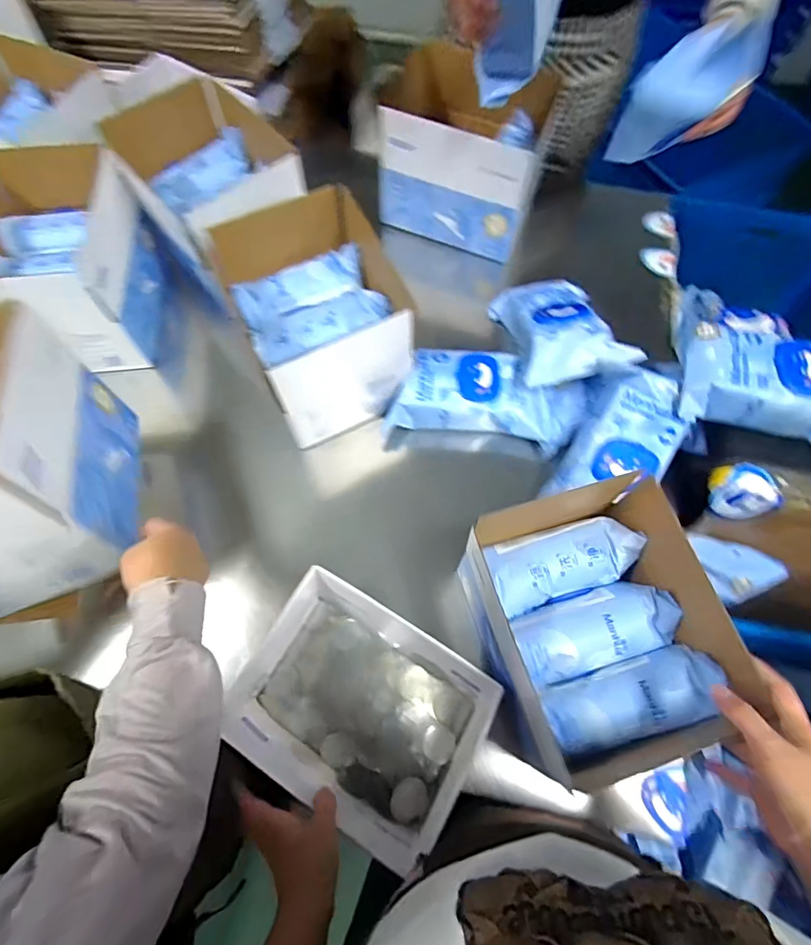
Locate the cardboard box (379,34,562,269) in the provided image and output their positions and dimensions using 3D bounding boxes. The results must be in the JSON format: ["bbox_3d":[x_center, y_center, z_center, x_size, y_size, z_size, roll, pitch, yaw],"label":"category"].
[{"bbox_3d":[0.092,-0.551,0.850,0.276,0.183,0.216,18,68,7],"label":"cardboard box"}]

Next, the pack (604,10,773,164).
[{"bbox_3d":[0.338,-0.482,0.644,0.058,0.226,0.084,-16,99,-7],"label":"pack"}]

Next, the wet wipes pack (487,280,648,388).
[{"bbox_3d":[0.224,-0.216,0.744,0.150,0.066,0.252,-13,44,-6],"label":"wet wipes pack"}]

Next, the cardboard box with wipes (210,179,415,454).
[{"bbox_3d":[-0.126,-0.219,0.716,0.206,0.184,0.259,-24,69,-10],"label":"cardboard box with wipes"}]

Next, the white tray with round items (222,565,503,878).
[{"bbox_3d":[-0.052,0.264,0.557,0.261,0.110,0.196,30,70,12],"label":"white tray with round items"}]

